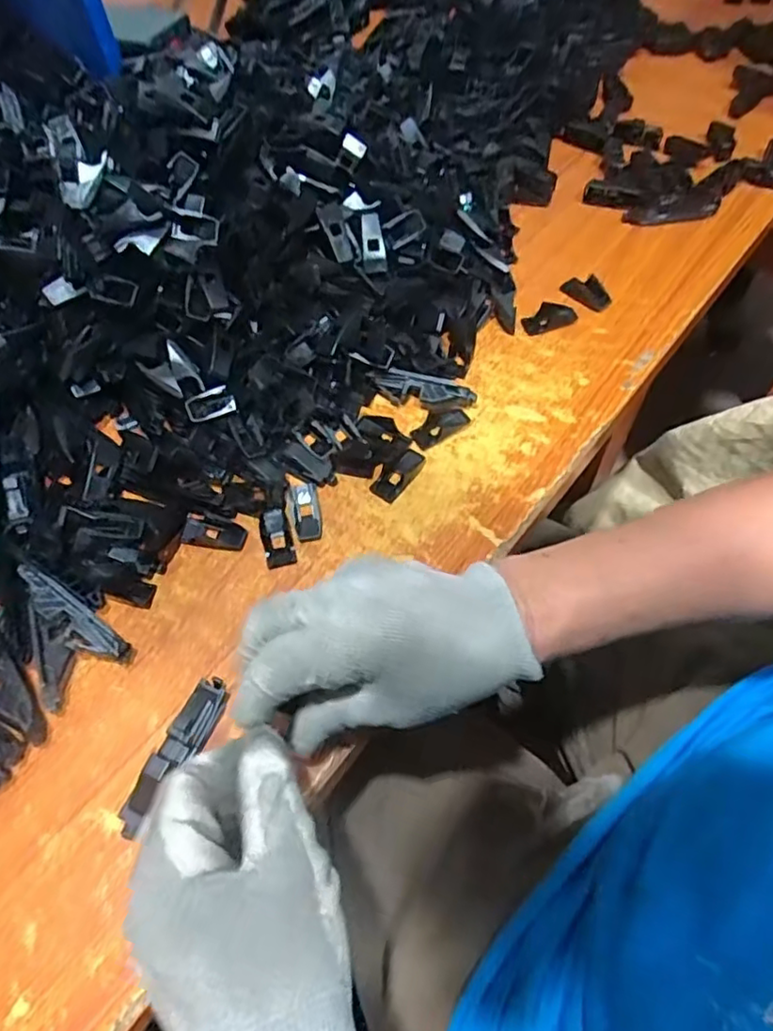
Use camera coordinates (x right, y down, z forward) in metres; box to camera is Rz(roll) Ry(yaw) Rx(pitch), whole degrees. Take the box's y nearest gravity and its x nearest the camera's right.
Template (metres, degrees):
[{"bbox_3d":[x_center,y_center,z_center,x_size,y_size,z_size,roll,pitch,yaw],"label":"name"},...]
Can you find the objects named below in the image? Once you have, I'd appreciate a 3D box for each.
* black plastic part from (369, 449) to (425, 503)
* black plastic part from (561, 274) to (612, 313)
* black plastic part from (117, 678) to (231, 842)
[{"bbox_3d":[0.008,-0.029,0.410,0.019,0.004,0.042,29,63,19],"label":"black plastic part"},{"bbox_3d":[0.161,-0.179,0.488,0.040,0.011,0.023,38,67,23],"label":"black plastic part"},{"bbox_3d":[-0.109,0.124,0.317,0.019,0.024,0.082,21,61,15],"label":"black plastic part"}]

